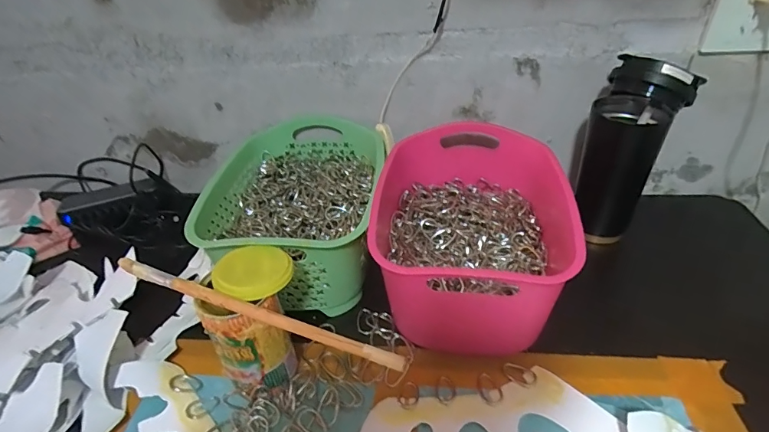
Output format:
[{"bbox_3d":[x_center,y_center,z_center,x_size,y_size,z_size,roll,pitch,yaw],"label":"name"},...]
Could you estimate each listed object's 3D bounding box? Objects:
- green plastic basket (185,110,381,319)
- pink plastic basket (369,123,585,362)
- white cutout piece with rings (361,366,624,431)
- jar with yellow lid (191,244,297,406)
[{"bbox_3d":[-0.102,-0.012,0.534,0.188,0.106,0.270,0,38,4],"label":"green plastic basket"},{"bbox_3d":[0.093,0.014,0.491,0.188,0.123,0.260,3,38,8],"label":"pink plastic basket"},{"bbox_3d":[0.088,0.175,0.374,0.218,0.007,0.076,-4,37,0],"label":"white cutout piece with rings"},{"bbox_3d":[-0.113,0.098,0.390,0.074,0.133,0.067,-13,38,-12],"label":"jar with yellow lid"}]

